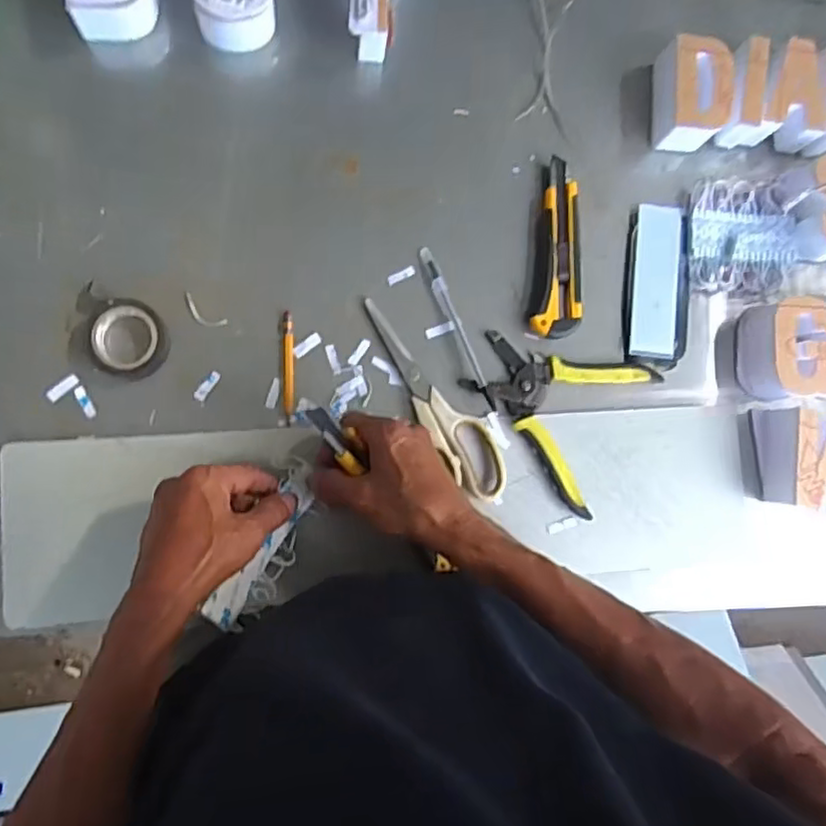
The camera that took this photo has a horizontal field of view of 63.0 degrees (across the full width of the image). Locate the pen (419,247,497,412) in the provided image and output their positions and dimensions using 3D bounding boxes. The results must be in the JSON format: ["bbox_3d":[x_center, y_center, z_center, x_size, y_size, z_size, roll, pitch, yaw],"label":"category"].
[{"bbox_3d":[0.038,-0.072,0.565,0.013,0.014,0.147,-21,89,-9],"label":"pen"}]

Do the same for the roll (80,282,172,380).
[{"bbox_3d":[-0.231,-0.061,0.529,0.071,0.015,0.062,14,84,-7],"label":"roll"}]

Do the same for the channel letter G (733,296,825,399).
[{"bbox_3d":[0.326,-0.056,0.587,0.062,0.044,0.083,-8,87,-8],"label":"channel letter G"}]

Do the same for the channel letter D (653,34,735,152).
[{"bbox_3d":[0.244,-0.283,0.595,0.056,0.048,0.090,-1,86,-8],"label":"channel letter D"}]

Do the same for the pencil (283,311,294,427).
[{"bbox_3d":[-0.101,-0.037,0.545,0.008,0.004,0.090,-1,86,-8],"label":"pencil"}]

